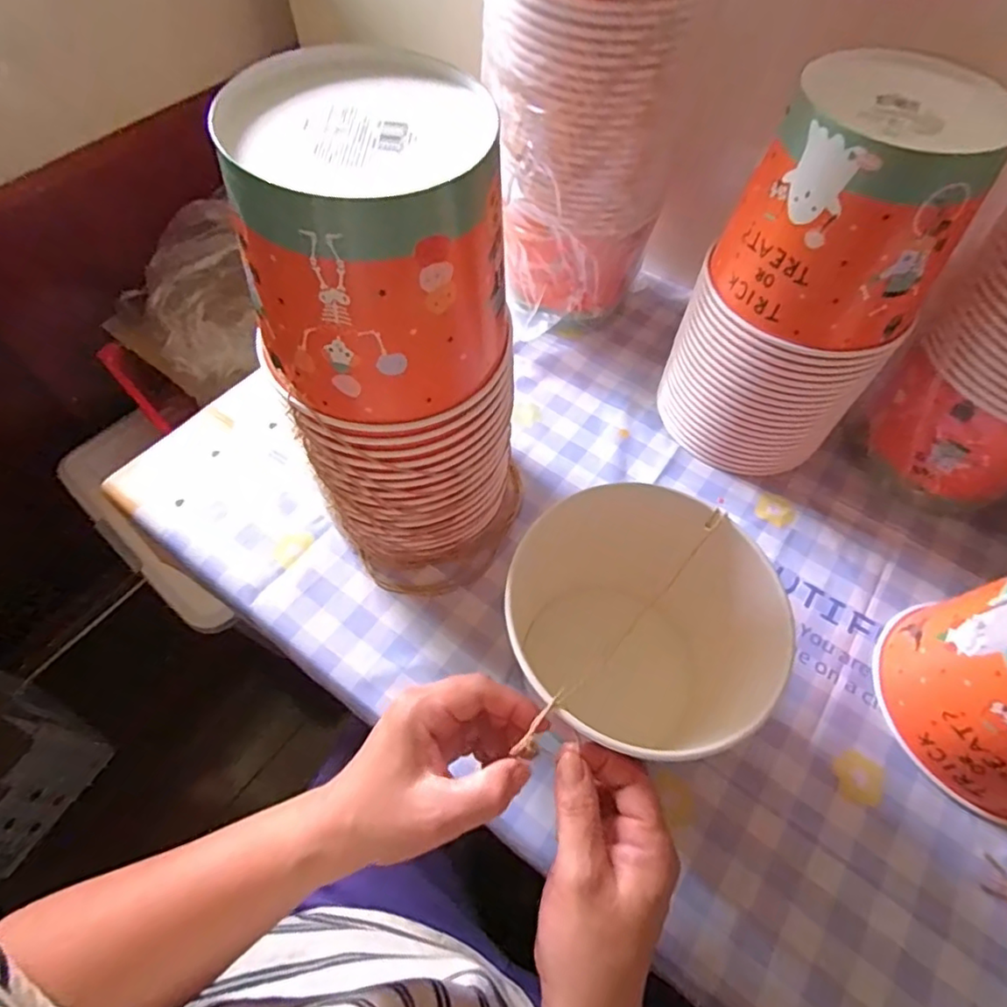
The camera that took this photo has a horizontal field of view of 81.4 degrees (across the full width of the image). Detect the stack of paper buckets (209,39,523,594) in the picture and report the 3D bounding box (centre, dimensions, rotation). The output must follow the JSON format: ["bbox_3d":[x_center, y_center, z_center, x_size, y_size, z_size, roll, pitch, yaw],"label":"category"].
[{"bbox_3d":[-0.065,-0.085,0.401,0.150,0.308,0.167,3,58,0],"label":"stack of paper buckets"}]

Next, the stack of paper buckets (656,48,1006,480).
[{"bbox_3d":[0.235,-0.153,0.460,0.134,0.280,0.140,-20,61,-14],"label":"stack of paper buckets"}]

